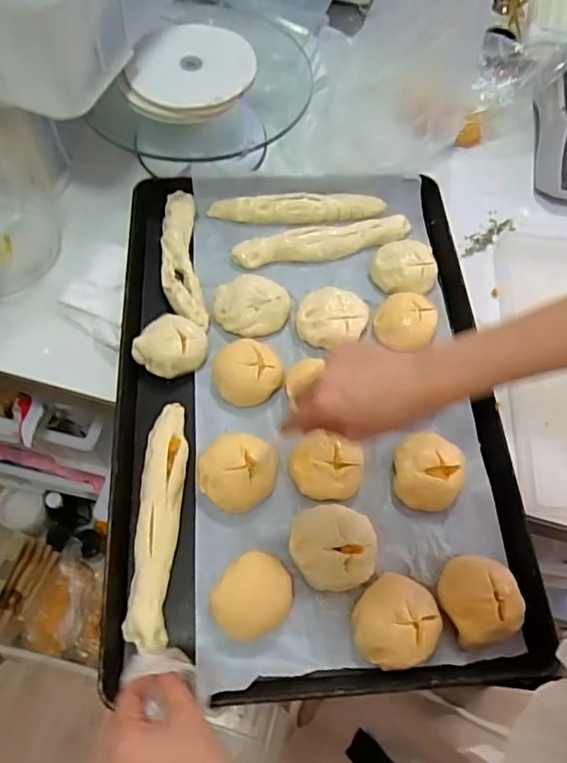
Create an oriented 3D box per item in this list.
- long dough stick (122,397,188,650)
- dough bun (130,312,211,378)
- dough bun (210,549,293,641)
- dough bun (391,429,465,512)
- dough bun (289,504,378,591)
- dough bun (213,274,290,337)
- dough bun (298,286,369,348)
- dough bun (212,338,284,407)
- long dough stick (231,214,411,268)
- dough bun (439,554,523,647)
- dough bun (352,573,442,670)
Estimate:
[{"bbox_3d":[-0.120,0.129,0.536,0.041,0.019,0.228,3,62,-1],"label":"long dough stick"},{"bbox_3d":[-0.120,-0.039,0.609,0.072,0.027,0.068,1,62,-2],"label":"dough bun"},{"bbox_3d":[-0.029,0.193,0.501,0.066,0.039,0.075,33,66,14],"label":"dough bun"},{"bbox_3d":[0.146,0.088,0.558,0.072,0.040,0.077,2,62,-2],"label":"dough bun"},{"bbox_3d":[0.047,0.156,0.524,0.080,0.035,0.072,3,62,-1],"label":"dough bun"},{"bbox_3d":[-0.036,-0.088,0.634,0.083,0.028,0.063,-8,63,-7],"label":"dough bun"},{"bbox_3d":[0.058,-0.076,0.641,0.074,0.042,0.080,1,62,-2],"label":"dough bun"},{"bbox_3d":[-0.038,-0.015,0.600,0.072,0.034,0.078,1,62,-2],"label":"dough bun"},{"bbox_3d":[0.050,-0.175,0.695,0.222,0.020,0.038,-9,63,-7],"label":"long dough stick"},{"bbox_3d":[0.178,0.195,0.505,0.066,0.039,0.070,1,62,-2],"label":"dough bun"},{"bbox_3d":[0.101,0.212,0.496,0.070,0.036,0.078,40,68,17],"label":"dough bun"}]

